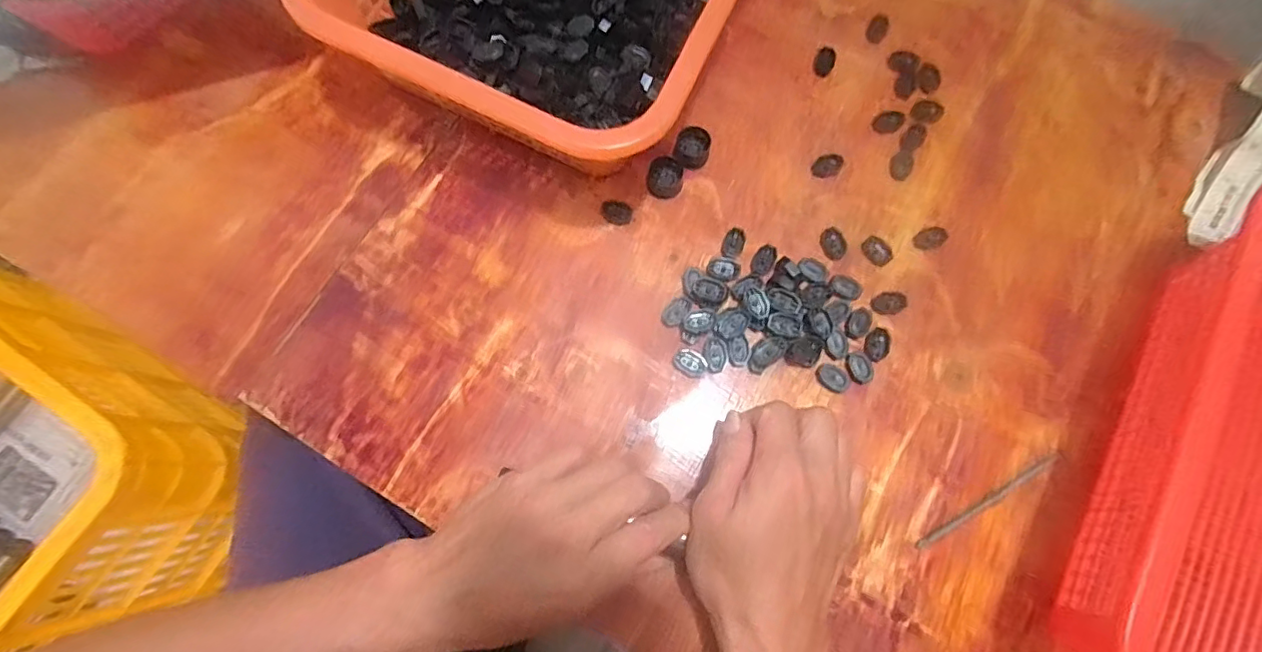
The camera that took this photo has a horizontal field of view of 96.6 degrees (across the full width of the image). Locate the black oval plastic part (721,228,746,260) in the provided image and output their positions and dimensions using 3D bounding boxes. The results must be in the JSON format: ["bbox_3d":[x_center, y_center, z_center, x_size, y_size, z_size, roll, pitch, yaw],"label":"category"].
[{"bbox_3d":[0.071,-0.057,0.390,0.015,0.004,0.023,23,76,4],"label":"black oval plastic part"}]

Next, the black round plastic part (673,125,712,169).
[{"bbox_3d":[0.044,-0.128,0.404,0.024,0.019,0.025,0,76,-2],"label":"black round plastic part"}]

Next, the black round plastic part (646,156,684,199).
[{"bbox_3d":[0.025,-0.106,0.400,0.025,0.010,0.027,15,76,2],"label":"black round plastic part"}]

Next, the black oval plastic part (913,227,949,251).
[{"bbox_3d":[0.210,-0.062,0.395,0.022,0.008,0.015,-27,78,-8],"label":"black oval plastic part"}]

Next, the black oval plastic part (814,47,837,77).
[{"bbox_3d":[0.149,-0.202,0.431,0.015,0.005,0.024,23,76,4],"label":"black oval plastic part"}]

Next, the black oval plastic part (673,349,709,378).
[{"bbox_3d":[0.039,0.024,0.369,0.022,0.004,0.016,24,76,4],"label":"black oval plastic part"}]

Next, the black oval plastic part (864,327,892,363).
[{"bbox_3d":[0.165,0.013,0.375,0.017,0.004,0.024,28,77,5],"label":"black oval plastic part"}]

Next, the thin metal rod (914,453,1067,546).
[{"bbox_3d":[0.224,0.109,0.351,0.111,0.004,0.006,-28,78,-9],"label":"thin metal rod"}]

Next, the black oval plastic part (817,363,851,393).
[{"bbox_3d":[0.133,0.033,0.367,0.022,0.007,0.015,35,77,7],"label":"black oval plastic part"}]

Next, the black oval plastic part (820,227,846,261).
[{"bbox_3d":[0.142,-0.058,0.394,0.017,0.004,0.024,-11,76,-5],"label":"black oval plastic part"}]

